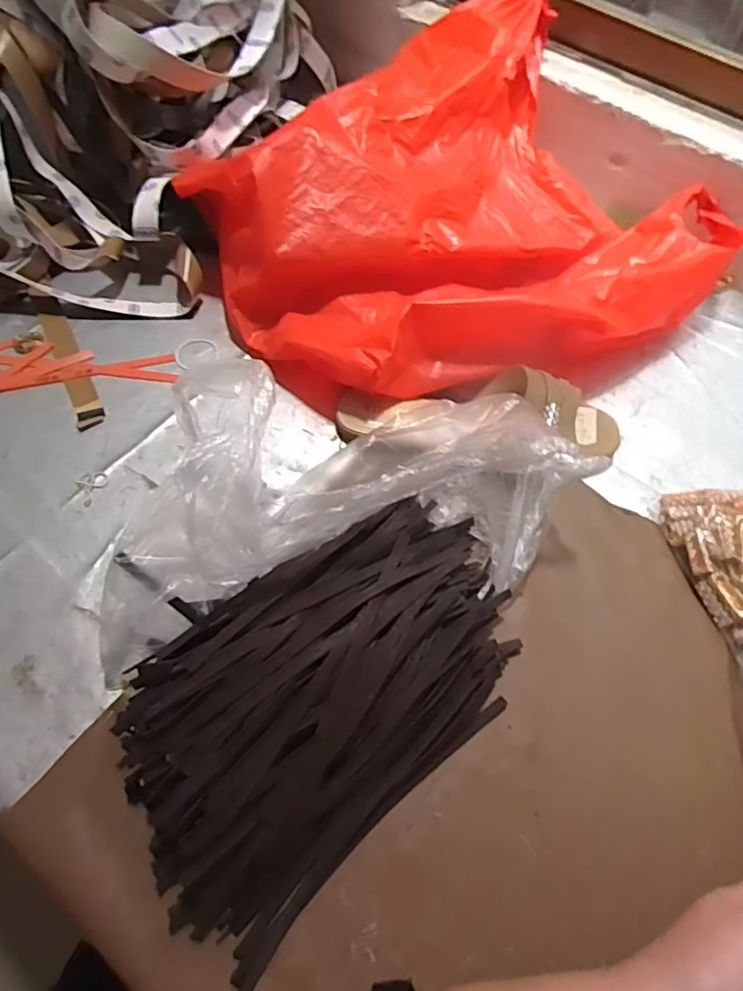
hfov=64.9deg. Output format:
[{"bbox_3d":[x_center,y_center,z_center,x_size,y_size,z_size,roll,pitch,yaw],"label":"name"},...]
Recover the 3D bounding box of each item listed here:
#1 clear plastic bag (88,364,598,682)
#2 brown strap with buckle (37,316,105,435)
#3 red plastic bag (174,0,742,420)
[{"bbox_3d":[-0.021,0.003,0.412,0.341,0.120,0.144,-10,61,-10],"label":"clear plastic bag"},{"bbox_3d":[-0.267,-0.114,0.521,0.024,0.010,0.133,-24,64,-17],"label":"brown strap with buckle"},{"bbox_3d":[0.097,-0.278,0.547,0.477,0.147,0.366,-28,66,-19],"label":"red plastic bag"}]

